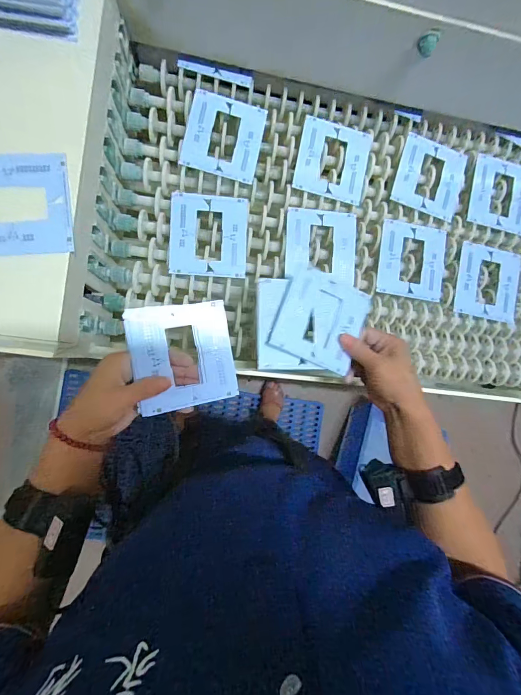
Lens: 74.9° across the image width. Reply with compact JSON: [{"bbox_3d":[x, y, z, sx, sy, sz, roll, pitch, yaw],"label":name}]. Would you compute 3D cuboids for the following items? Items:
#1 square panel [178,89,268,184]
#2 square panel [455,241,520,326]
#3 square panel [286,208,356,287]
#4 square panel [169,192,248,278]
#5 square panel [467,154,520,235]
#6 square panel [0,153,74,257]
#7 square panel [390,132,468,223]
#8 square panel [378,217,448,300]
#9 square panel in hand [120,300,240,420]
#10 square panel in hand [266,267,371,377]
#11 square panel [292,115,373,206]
[{"bbox_3d":[-0.049,-0.287,0.464,0.100,0.010,0.108,13,88,-9],"label":"square panel"},{"bbox_3d":[0.353,-0.099,0.526,0.109,0.009,0.106,11,88,-9],"label":"square panel"},{"bbox_3d":[0.086,-0.143,0.478,0.100,0.006,0.102,2,87,-9],"label":"square panel"},{"bbox_3d":[-0.069,-0.150,0.456,0.101,0.004,0.107,2,90,-9],"label":"square panel"},{"bbox_3d":[0.378,-0.241,0.530,0.106,0.009,0.117,8,89,-9],"label":"square panel"},{"bbox_3d":[-0.245,-0.140,0.335,0.108,0.004,0.099,-6,91,-9],"label":"square panel"},{"bbox_3d":[0.257,-0.256,0.510,0.104,0.005,0.114,15,87,-9],"label":"square panel"},{"bbox_3d":[0.226,-0.128,0.502,0.105,0.009,0.109,8,89,-9],"label":"square panel"},{"bbox_3d":[-0.082,0.009,0.367,0.104,0.006,0.109,-11,94,-19],"label":"square panel in hand"},{"bbox_3d":[0.075,-0.037,0.413,0.105,0.008,0.112,23,79,-11],"label":"square panel in hand"},{"bbox_3d":[0.104,-0.267,0.487,0.102,0.008,0.108,11,88,-9],"label":"square panel"}]

